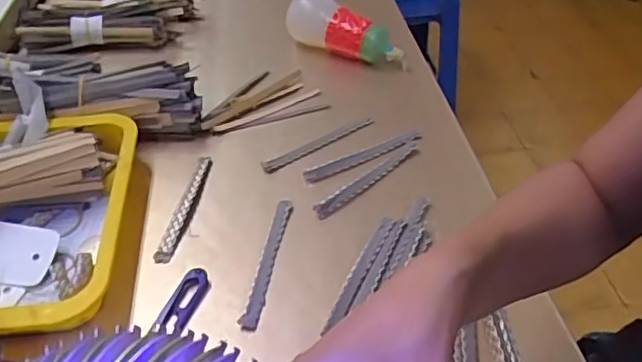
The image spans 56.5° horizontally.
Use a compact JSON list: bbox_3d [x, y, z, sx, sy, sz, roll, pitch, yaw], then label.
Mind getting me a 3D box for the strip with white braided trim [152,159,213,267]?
[{"bbox_3d":[-0.125,0.021,0.556,0.017,0.008,0.135,6,41,8],"label":"strip with white braided trim"}]

